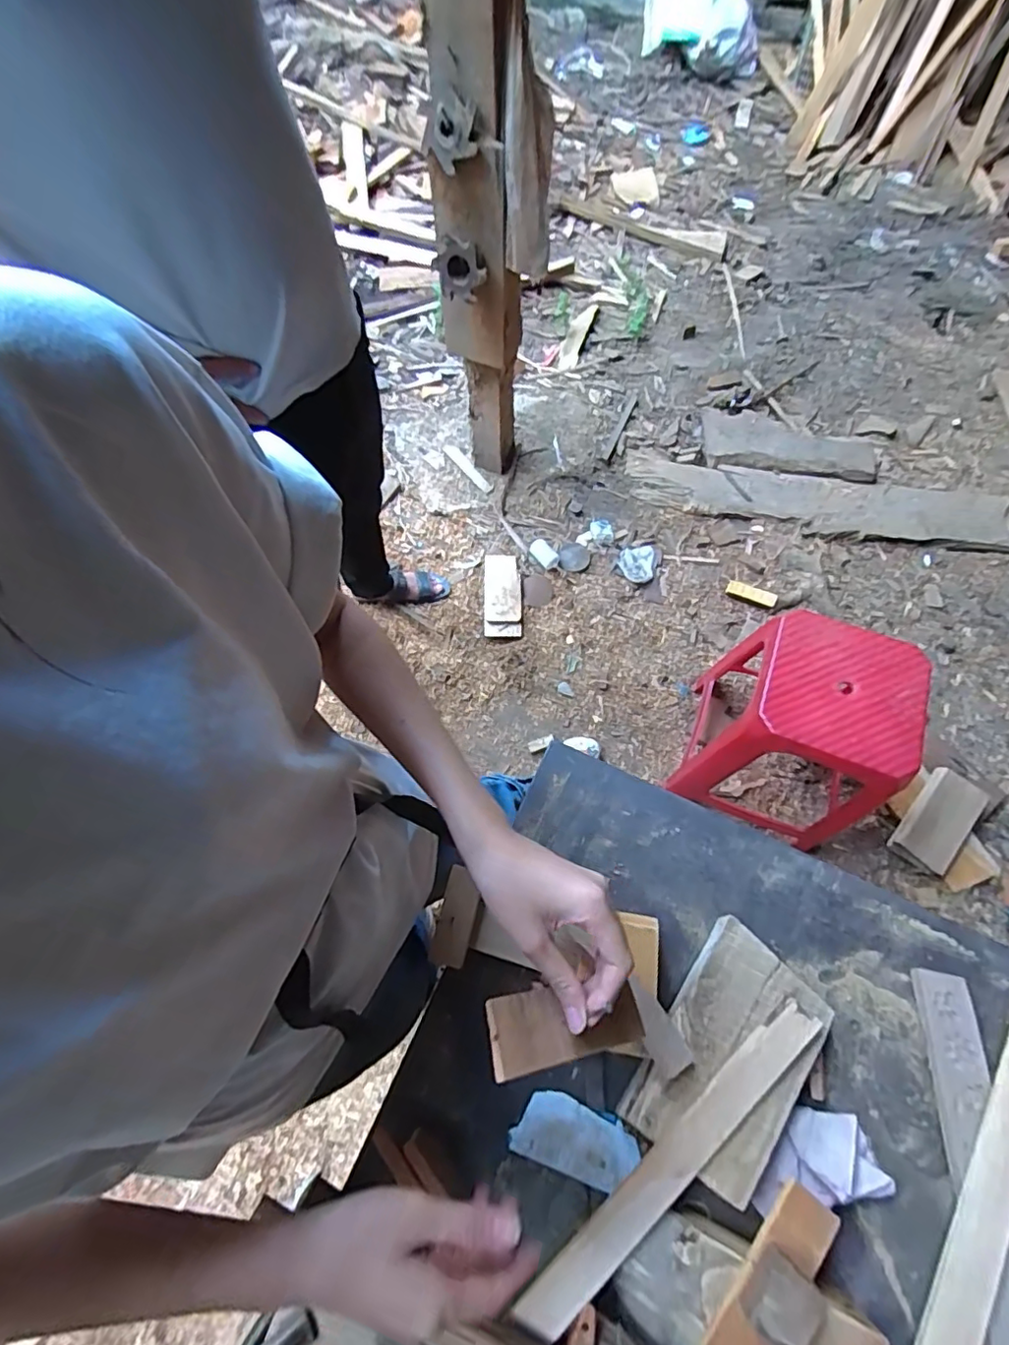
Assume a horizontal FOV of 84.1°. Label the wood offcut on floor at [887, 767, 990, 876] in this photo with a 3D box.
[{"bbox_3d":[0.967,0.323,1.246,0.117,0.025,0.214,31,86,20],"label":"wood offcut on floor"}]

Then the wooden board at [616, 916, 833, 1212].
[{"bbox_3d":[0.200,0.336,0.491,0.115,0.028,0.189,35,71,15],"label":"wooden board"}]

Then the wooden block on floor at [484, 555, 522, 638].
[{"bbox_3d":[-0.006,-0.219,1.561,0.099,0.024,0.258,0,66,2],"label":"wooden block on floor"}]

